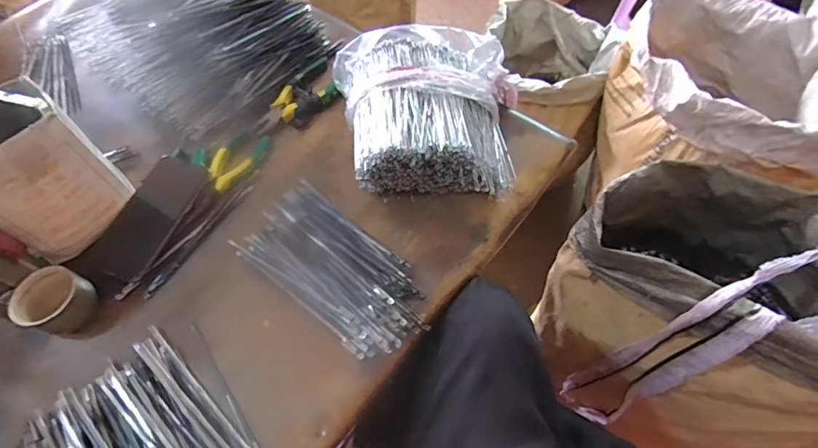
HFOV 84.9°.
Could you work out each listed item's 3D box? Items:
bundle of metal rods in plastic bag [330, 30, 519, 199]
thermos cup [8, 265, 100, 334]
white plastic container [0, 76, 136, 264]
[{"bbox_3d":[0.013,-0.136,0.547,0.224,0.093,0.205,4,60,5],"label":"bundle of metal rods in plastic bag"},{"bbox_3d":[-0.366,0.081,0.464,0.062,0.043,0.063,19,63,13],"label":"thermos cup"},{"bbox_3d":[-0.392,-0.051,0.471,0.098,0.155,0.117,33,67,20],"label":"white plastic container"}]

